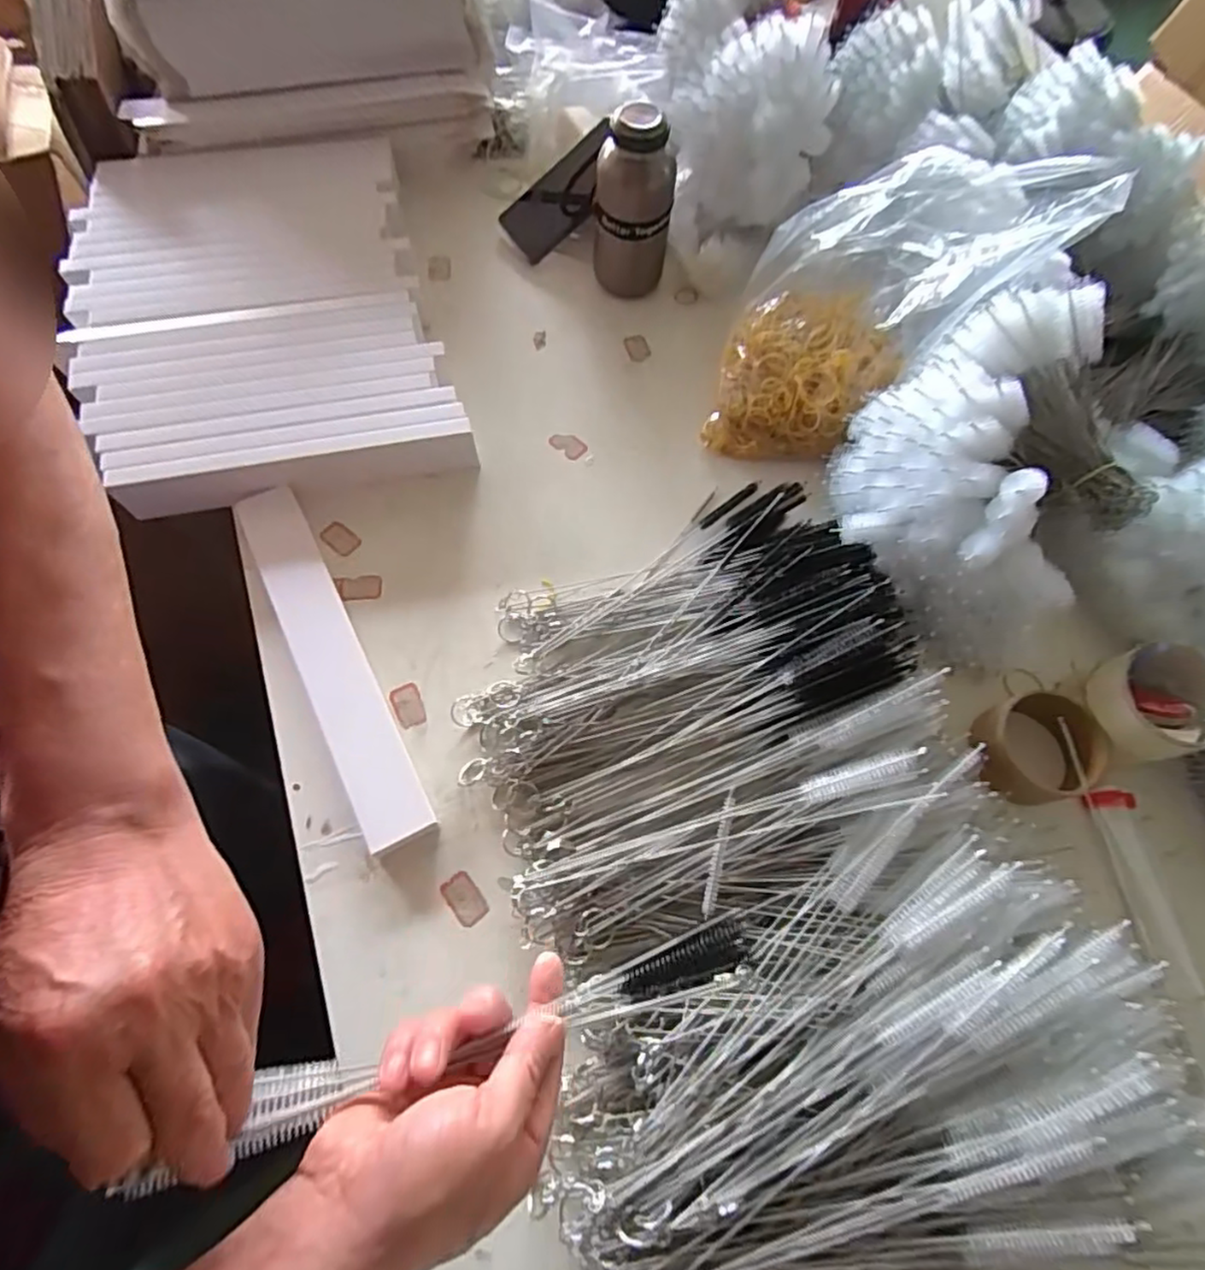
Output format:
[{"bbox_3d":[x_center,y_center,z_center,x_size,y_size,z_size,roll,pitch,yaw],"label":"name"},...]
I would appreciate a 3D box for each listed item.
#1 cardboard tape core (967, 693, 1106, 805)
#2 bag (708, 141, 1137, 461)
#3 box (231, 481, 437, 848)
[{"bbox_3d":[0.340,0.089,0.521,0.086,0.045,0.079,1,67,-2],"label":"cardboard tape core"},{"bbox_3d":[0.233,-0.279,0.575,0.223,0.245,0.169,20,67,6],"label":"bag"},{"bbox_3d":[-0.225,0.017,0.547,0.050,0.018,0.332,-26,70,-13],"label":"box"}]

